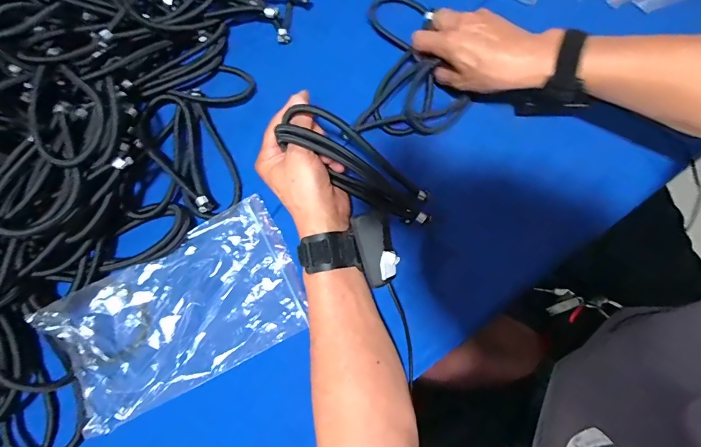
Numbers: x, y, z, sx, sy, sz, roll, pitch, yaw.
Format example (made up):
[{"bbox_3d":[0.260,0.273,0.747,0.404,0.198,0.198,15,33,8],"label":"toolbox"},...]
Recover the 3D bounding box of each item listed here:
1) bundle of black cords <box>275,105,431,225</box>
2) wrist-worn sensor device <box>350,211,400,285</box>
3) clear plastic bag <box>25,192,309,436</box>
[{"bbox_3d":[0.010,-0.057,0.366,0.163,0.057,0.043,35,72,-30],"label":"bundle of black cords"},{"bbox_3d":[0.025,0.023,0.343,0.033,0.015,0.067,-15,90,-4],"label":"wrist-worn sensor device"},{"bbox_3d":[-0.165,0.086,0.373,0.232,0.027,0.149,-30,75,-9],"label":"clear plastic bag"}]

